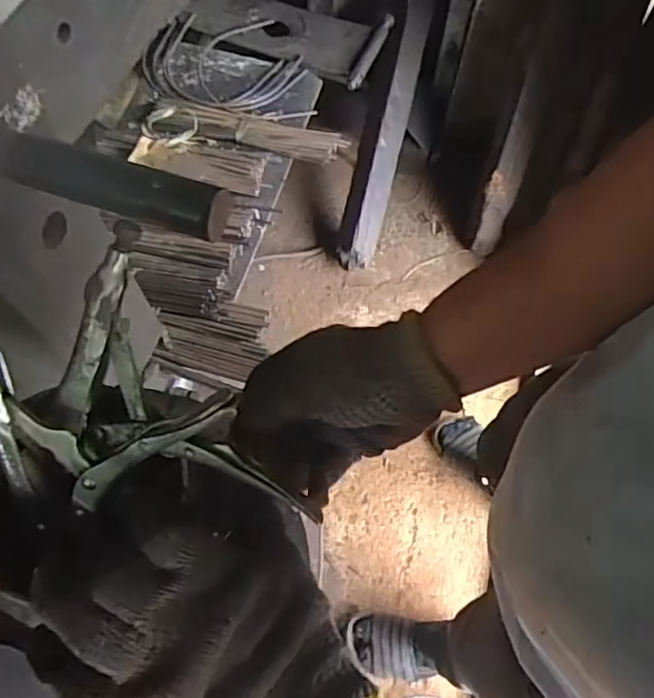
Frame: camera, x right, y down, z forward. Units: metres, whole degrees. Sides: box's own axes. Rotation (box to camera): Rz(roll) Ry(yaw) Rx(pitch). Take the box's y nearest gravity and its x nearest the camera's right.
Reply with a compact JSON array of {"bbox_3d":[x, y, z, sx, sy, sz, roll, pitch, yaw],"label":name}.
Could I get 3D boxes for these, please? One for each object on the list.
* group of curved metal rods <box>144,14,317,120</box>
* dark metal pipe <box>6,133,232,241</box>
[{"bbox_3d":[-0.190,-0.527,1.112,0.288,0.034,0.248,-12,68,-5],"label":"group of curved metal rods"},{"bbox_3d":[-0.131,-0.102,0.376,0.143,0.025,0.027,17,69,6],"label":"dark metal pipe"}]

